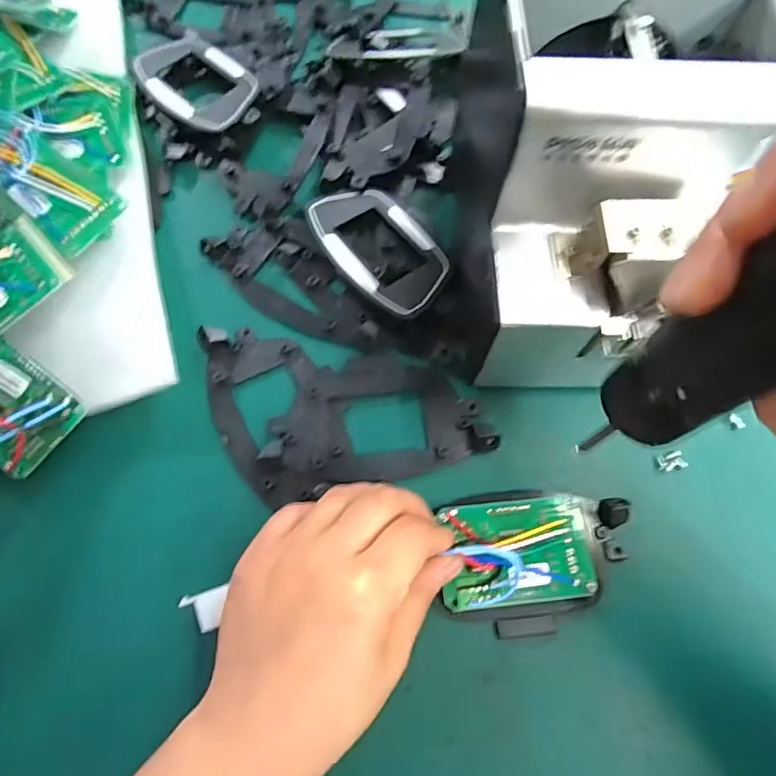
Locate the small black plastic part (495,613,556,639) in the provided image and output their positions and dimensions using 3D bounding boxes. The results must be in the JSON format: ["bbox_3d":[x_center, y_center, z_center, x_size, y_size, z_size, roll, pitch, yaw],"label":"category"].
[{"bbox_3d":[0.068,0.117,0.260,0.029,0.004,0.009,-5,69,-4],"label":"small black plastic part"}]

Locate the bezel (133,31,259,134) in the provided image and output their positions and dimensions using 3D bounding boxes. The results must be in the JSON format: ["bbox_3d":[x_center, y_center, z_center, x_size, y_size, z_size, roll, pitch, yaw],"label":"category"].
[{"bbox_3d":[-0.134,-0.215,0.371,0.063,0.017,0.105,-41,75,-16],"label":"bezel"}]

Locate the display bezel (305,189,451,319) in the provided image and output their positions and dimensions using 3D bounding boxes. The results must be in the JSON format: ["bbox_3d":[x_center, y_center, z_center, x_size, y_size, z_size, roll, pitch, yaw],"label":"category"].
[{"bbox_3d":[-0.005,-0.088,0.330,0.063,0.012,0.101,-31,72,-13],"label":"display bezel"}]

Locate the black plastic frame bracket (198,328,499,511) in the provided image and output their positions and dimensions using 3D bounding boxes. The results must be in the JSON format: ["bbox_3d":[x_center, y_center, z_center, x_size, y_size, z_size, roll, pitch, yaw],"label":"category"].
[{"bbox_3d":[-0.024,0.005,0.297,0.146,0.011,0.098,-9,69,-5],"label":"black plastic frame bracket"}]

